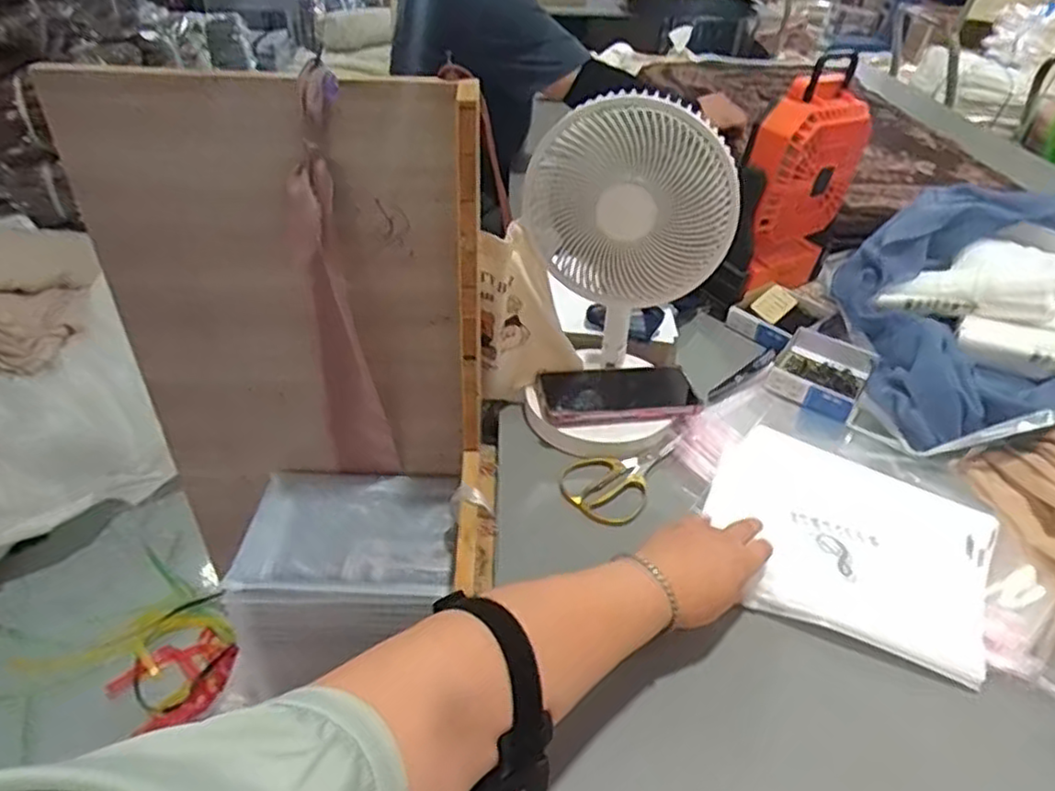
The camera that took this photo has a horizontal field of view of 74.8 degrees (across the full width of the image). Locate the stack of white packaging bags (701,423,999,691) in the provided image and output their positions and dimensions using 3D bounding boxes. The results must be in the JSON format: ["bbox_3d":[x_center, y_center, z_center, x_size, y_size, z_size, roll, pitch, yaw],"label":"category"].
[{"bbox_3d":[0.284,0.127,0.623,0.234,0.017,0.216,18,44,24],"label":"stack of white packaging bags"}]

